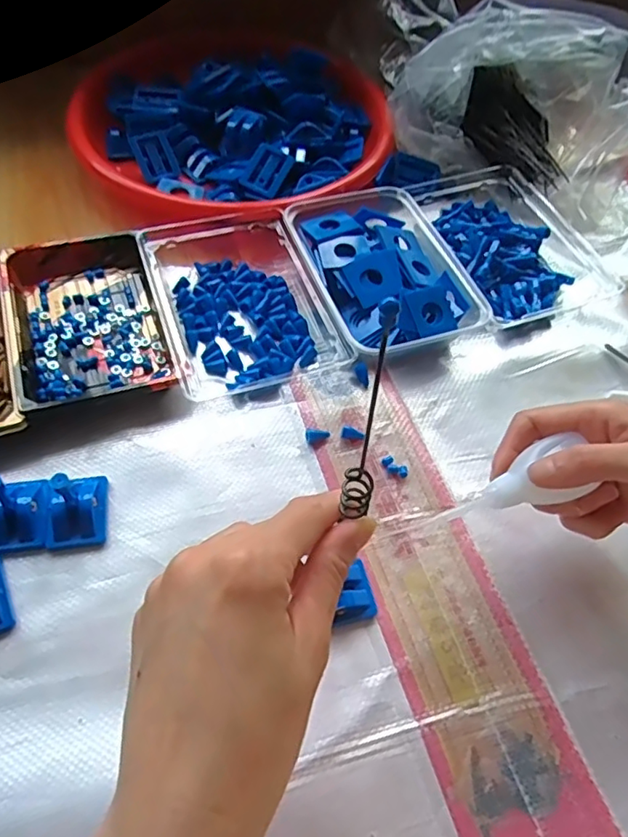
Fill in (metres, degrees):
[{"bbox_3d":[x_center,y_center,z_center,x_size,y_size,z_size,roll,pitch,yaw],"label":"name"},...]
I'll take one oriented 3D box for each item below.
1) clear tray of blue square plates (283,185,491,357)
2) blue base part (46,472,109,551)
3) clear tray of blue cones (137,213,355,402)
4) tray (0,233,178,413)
[{"bbox_3d":[0.051,-0.116,0.455,0.113,0.032,0.164,-17,60,-14],"label":"clear tray of blue square plates"},{"bbox_3d":[-0.142,0.049,0.338,0.032,0.037,0.043,-5,58,-8],"label":"blue base part"},{"bbox_3d":[-0.061,-0.097,0.440,0.114,0.031,0.166,-16,60,-14],"label":"clear tray of blue cones"},{"bbox_3d":[-0.165,-0.074,0.420,0.100,0.023,0.155,-17,60,-14],"label":"tray"}]

